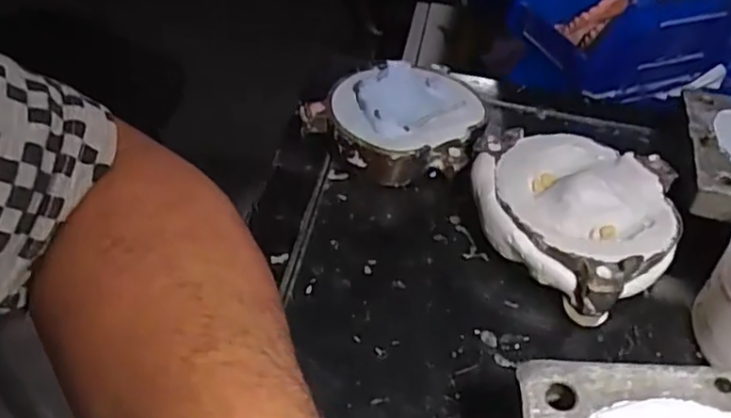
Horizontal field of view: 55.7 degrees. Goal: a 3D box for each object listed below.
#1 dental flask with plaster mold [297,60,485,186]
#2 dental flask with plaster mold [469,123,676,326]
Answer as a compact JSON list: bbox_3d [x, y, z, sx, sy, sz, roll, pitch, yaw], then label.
[{"bbox_3d":[0.024,-0.053,0.427,0.090,0.035,0.098,28,45,22],"label":"dental flask with plaster mold"},{"bbox_3d":[0.109,0.001,0.376,0.111,0.039,0.098,32,47,26],"label":"dental flask with plaster mold"}]

